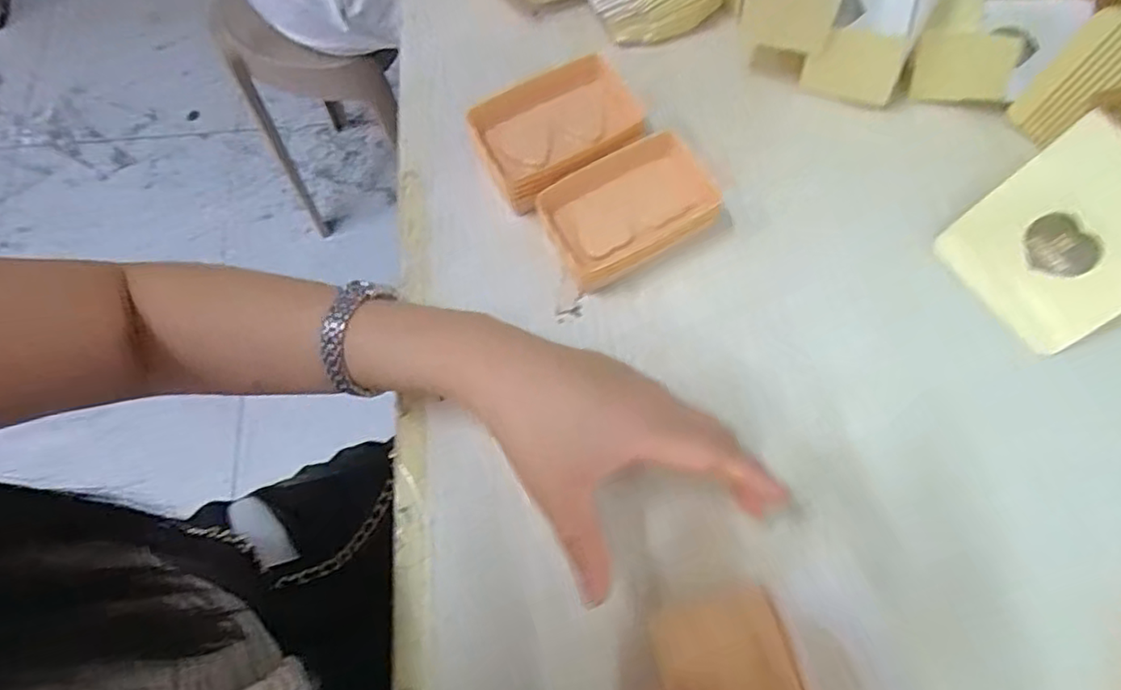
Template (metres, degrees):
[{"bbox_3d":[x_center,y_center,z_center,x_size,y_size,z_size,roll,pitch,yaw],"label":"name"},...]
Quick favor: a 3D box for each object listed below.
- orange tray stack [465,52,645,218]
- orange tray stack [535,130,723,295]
[{"bbox_3d":[-0.001,-0.133,0.415,0.105,0.036,0.070,-28,72,-7],"label":"orange tray stack"},{"bbox_3d":[0.041,-0.081,0.398,0.097,0.031,0.064,-24,72,-6],"label":"orange tray stack"}]

